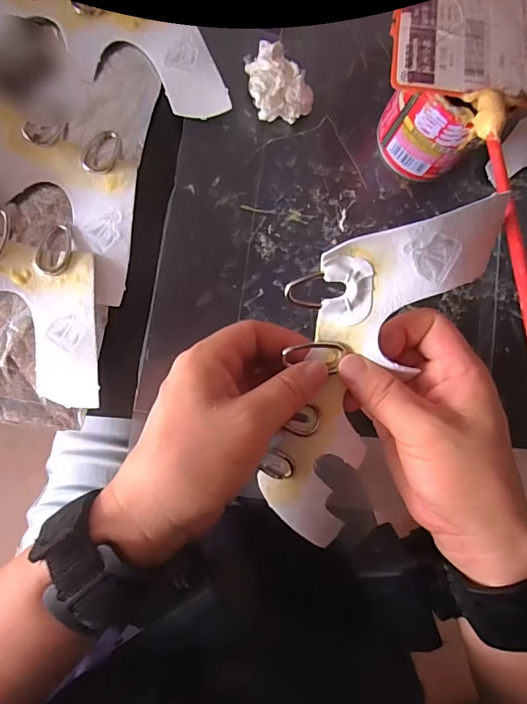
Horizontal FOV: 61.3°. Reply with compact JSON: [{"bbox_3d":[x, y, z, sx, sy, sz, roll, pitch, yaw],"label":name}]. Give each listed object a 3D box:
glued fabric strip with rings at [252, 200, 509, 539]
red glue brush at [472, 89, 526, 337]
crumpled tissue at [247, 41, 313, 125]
[{"bbox_3d":[0.046,0.015,0.230,0.080,0.021,0.197,16,112,-5],"label":"glued fabric strip with rings"},{"bbox_3d":[0.116,-0.068,0.211,0.010,0.014,0.156,5,67,-7],"label":"red glue brush"},{"bbox_3d":[0.011,-0.178,0.295,0.042,0.024,0.046,-15,86,-8],"label":"crumpled tissue"}]

